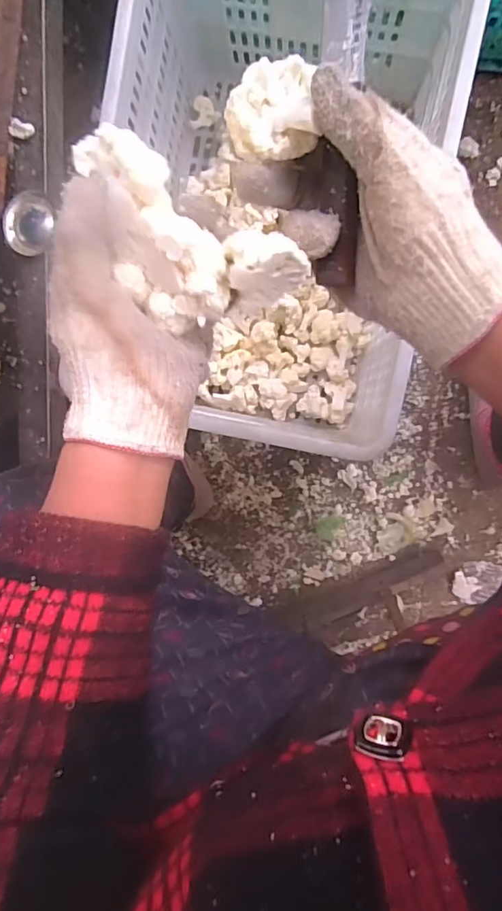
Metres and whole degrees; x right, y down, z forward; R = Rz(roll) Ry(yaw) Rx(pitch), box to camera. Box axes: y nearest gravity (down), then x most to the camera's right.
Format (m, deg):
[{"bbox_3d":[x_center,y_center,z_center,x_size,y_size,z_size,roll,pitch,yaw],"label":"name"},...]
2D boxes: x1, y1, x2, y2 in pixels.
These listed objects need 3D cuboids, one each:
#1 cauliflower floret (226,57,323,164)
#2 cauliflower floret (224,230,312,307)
[{"bbox_3d":[0.010,-0.179,0.266,0.045,0.023,0.044,-10,94,7],"label":"cauliflower floret"},{"bbox_3d":[0.009,-0.104,0.284,0.043,0.040,0.030,-16,94,7],"label":"cauliflower floret"}]

